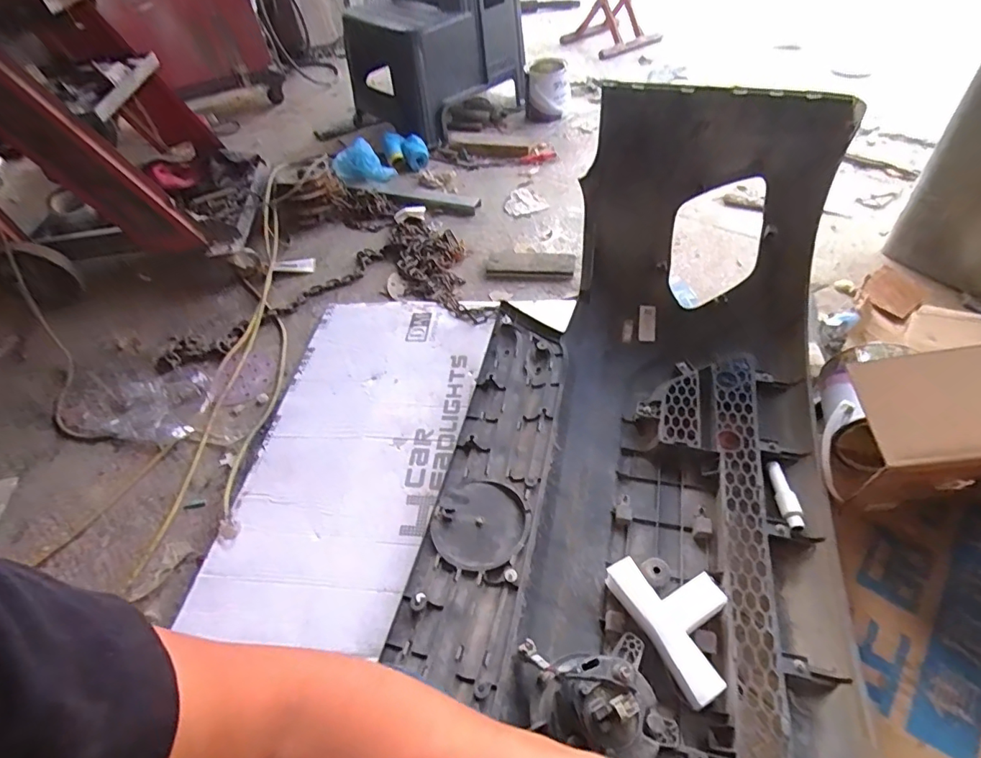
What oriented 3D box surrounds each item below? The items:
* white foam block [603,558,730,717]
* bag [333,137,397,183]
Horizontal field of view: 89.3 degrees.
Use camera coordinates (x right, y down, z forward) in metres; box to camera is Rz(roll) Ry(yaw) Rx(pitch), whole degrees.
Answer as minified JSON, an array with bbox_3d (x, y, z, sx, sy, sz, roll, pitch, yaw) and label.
[{"bbox_3d":[0.245,0.299,0.638,0.109,0.028,0.176,-25,52,-14],"label":"white foam block"},{"bbox_3d":[-0.383,-0.641,1.491,0.173,0.118,0.083,-5,50,3],"label":"bag"}]

